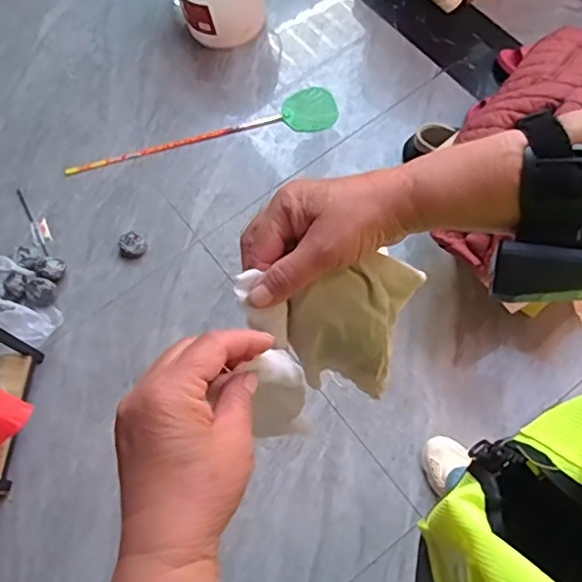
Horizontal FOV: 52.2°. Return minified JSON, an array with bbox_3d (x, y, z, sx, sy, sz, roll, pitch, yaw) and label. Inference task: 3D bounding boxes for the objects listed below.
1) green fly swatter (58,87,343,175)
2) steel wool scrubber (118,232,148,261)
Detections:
[{"bbox_3d":[-0.229,-0.415,1.535,0.702,0.019,0.120,-12,67,-1],"label":"green fly swatter"},{"bbox_3d":[-0.383,-0.110,1.425,0.064,0.039,0.061,-1,67,3],"label":"steel wool scrubber"}]

